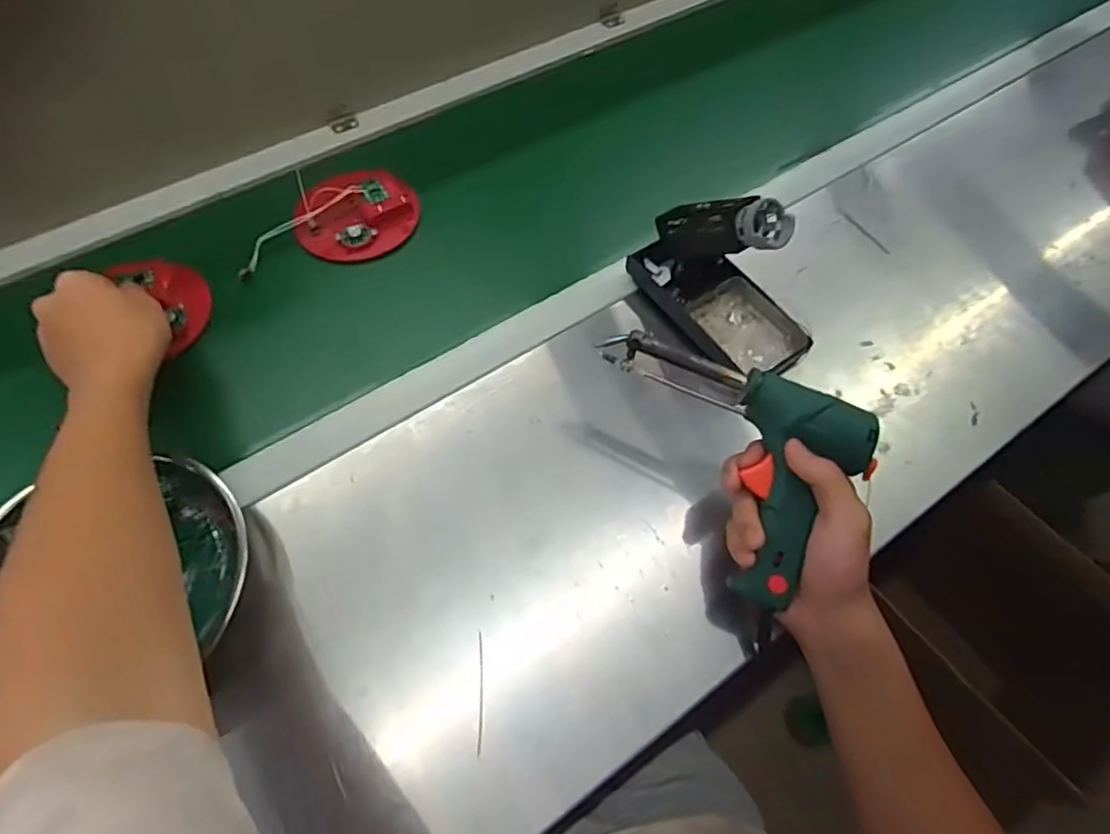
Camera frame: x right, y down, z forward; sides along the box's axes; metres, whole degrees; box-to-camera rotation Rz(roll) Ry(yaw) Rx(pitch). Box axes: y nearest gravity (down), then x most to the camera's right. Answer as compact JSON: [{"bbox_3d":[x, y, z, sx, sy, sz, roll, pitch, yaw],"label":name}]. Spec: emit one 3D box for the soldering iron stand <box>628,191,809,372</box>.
[{"bbox_3d":[0.144,-0.117,0.496,0.078,0.140,0.161,-31,69,-16],"label":"soldering iron stand"}]

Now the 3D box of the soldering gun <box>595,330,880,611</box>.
[{"bbox_3d":[0.138,0.012,0.408,0.124,0.045,0.199,-30,82,9],"label":"soldering gun"}]

